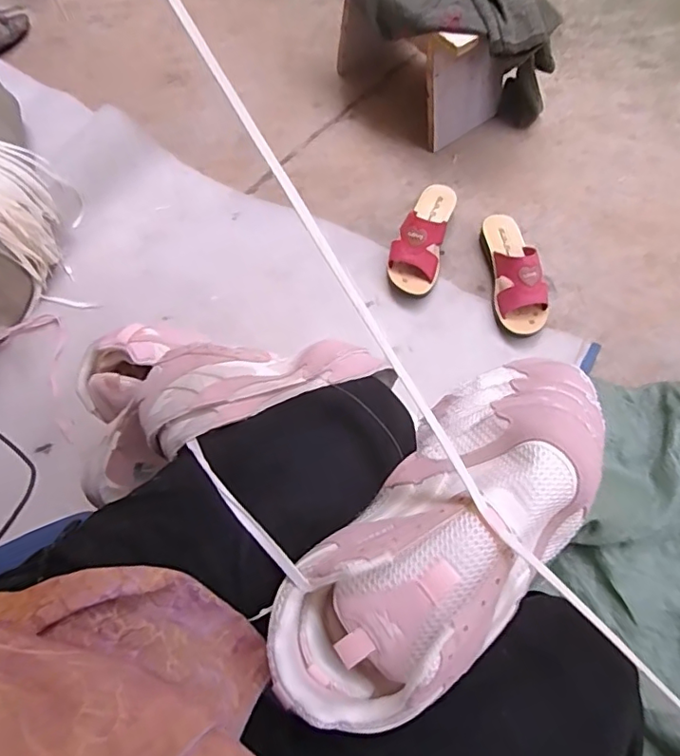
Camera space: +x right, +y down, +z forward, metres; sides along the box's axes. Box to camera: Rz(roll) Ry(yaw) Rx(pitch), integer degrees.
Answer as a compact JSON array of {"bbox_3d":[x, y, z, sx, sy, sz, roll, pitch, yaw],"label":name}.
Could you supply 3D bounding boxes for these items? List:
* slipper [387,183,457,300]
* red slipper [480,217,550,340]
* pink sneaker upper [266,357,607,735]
[{"bbox_3d":[0.141,-0.250,0.931,0.085,0.075,0.220,15,68,6],"label":"slipper"},{"bbox_3d":[0.286,-0.180,0.889,0.079,0.077,0.224,-8,67,-3],"label":"red slipper"},{"bbox_3d":[0.068,0.101,0.344,0.117,0.062,0.259,40,79,15],"label":"pink sneaker upper"}]

